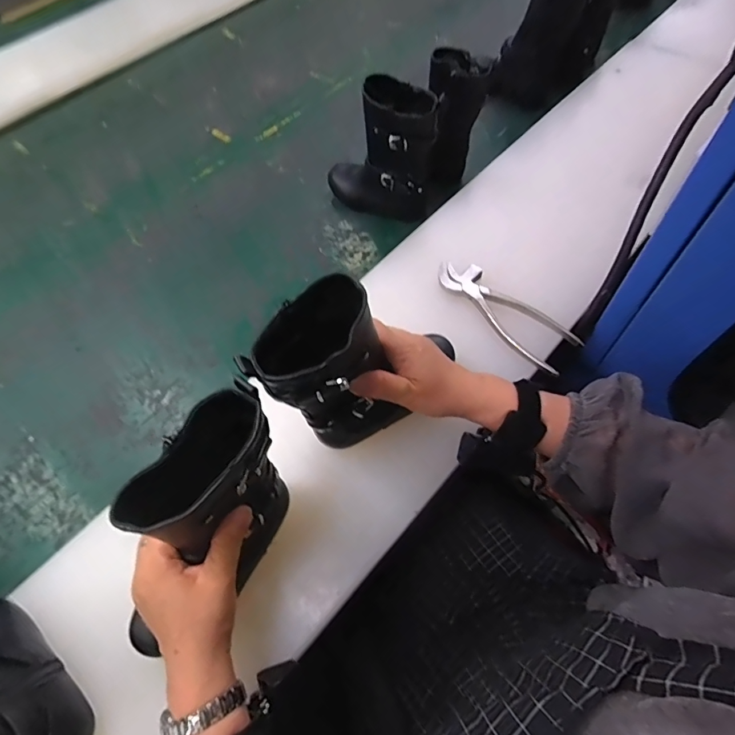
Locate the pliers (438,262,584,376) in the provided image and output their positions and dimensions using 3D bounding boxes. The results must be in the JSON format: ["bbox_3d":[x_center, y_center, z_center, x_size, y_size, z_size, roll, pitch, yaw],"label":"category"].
[{"bbox_3d":[0.157,-0.073,0.528,0.058,0.019,0.200,-37,64,-15],"label":"pliers"}]

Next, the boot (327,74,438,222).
[{"bbox_3d":[0.024,-0.297,0.631,0.155,0.206,0.072,35,69,22],"label":"boot"}]

